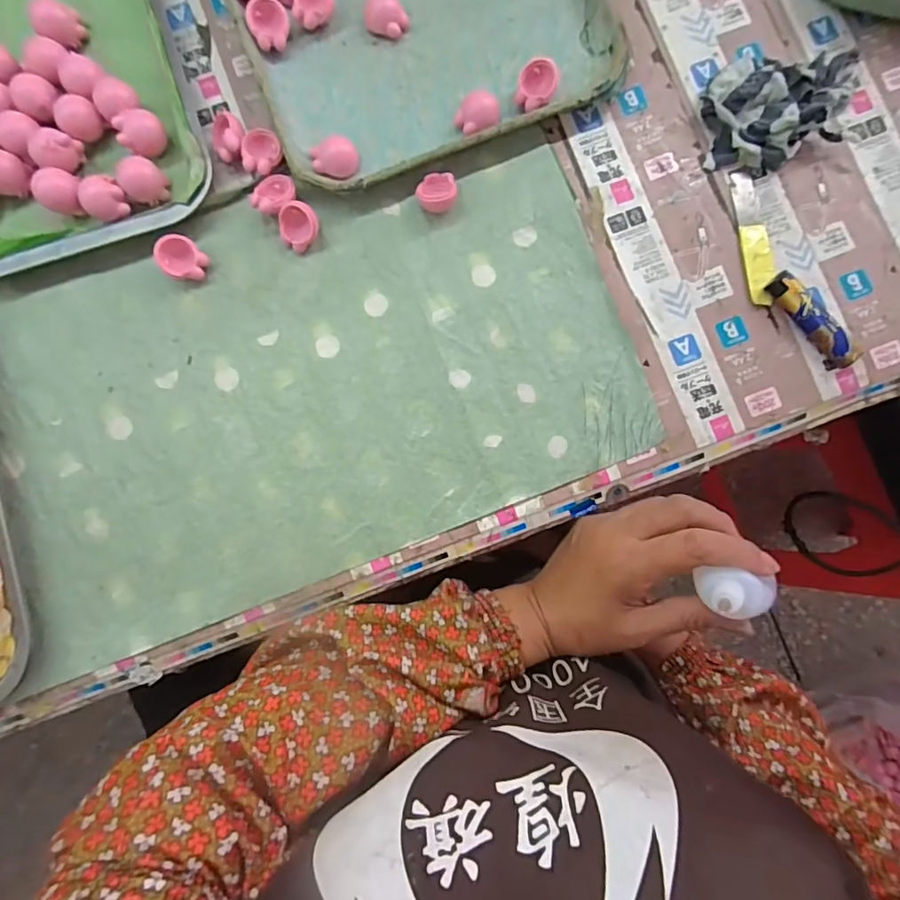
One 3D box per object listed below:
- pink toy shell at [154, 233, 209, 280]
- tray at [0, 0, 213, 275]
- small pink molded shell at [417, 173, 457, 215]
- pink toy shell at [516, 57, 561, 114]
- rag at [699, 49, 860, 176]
[{"bbox_3d":[-0.194,-0.137,0.368,0.032,0.020,0.028,38,88,1],"label":"pink toy shell"},{"bbox_3d":[-0.307,-0.285,0.369,0.205,0.029,0.294,-17,88,-1],"label":"tray"},{"bbox_3d":[-0.009,-0.188,0.370,0.028,0.014,0.025,4,88,0],"label":"small pink molded shell"},{"bbox_3d":[0.064,-0.262,0.369,0.028,0.021,0.033,8,88,0],"label":"pink toy shell"},{"bbox_3d":[0.241,-0.246,0.363,0.106,0.033,0.077,2,88,0],"label":"rag"}]

